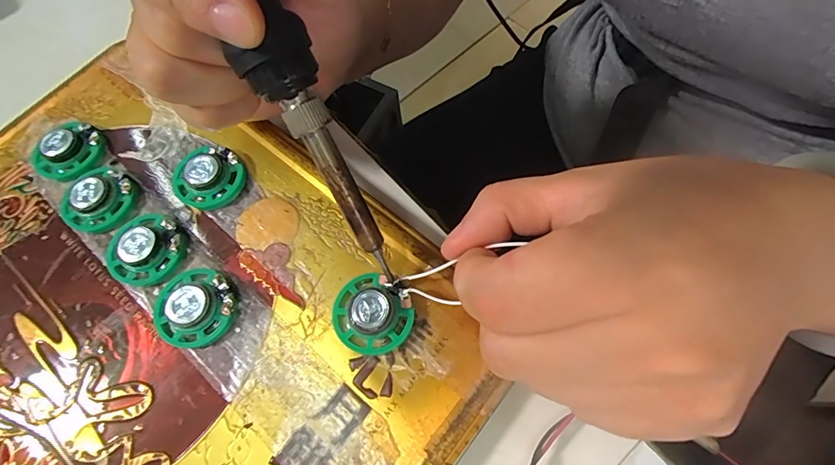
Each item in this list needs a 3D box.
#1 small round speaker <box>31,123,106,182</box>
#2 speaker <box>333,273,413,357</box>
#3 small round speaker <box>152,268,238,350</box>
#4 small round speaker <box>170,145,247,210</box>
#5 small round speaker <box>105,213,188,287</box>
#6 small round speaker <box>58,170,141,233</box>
[{"bbox_3d":[-0.148,-0.035,0.180,0.028,0.010,0.027,-1,69,3],"label":"small round speaker"},{"bbox_3d":[-0.015,0.028,0.144,0.025,0.008,0.025,-1,69,3],"label":"speaker"},{"bbox_3d":[-0.079,0.026,0.149,0.027,0.008,0.027,-1,69,3],"label":"small round speaker"},{"bbox_3d":[-0.084,-0.023,0.168,0.027,0.008,0.026,-1,69,3],"label":"small round speaker"},{"bbox_3d":[-0.102,0.006,0.158,0.027,0.008,0.027,-1,69,3],"label":"small round speaker"},{"bbox_3d":[-0.126,-0.012,0.167,0.025,0.009,0.026,-1,69,3],"label":"small round speaker"}]

